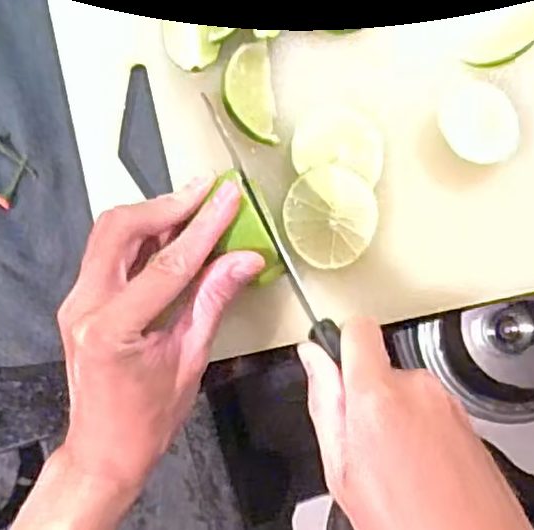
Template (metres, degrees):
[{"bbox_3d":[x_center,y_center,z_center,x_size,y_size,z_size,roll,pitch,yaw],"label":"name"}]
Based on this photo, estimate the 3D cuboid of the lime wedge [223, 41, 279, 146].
[{"bbox_3d":[-0.009,-0.090,0.354,0.025,0.011,0.052,-7,88,1],"label":"lime wedge"}]

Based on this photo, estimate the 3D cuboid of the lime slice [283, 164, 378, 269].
[{"bbox_3d":[0.033,-0.025,0.353,0.047,0.006,0.052,5,100,5],"label":"lime slice"}]

